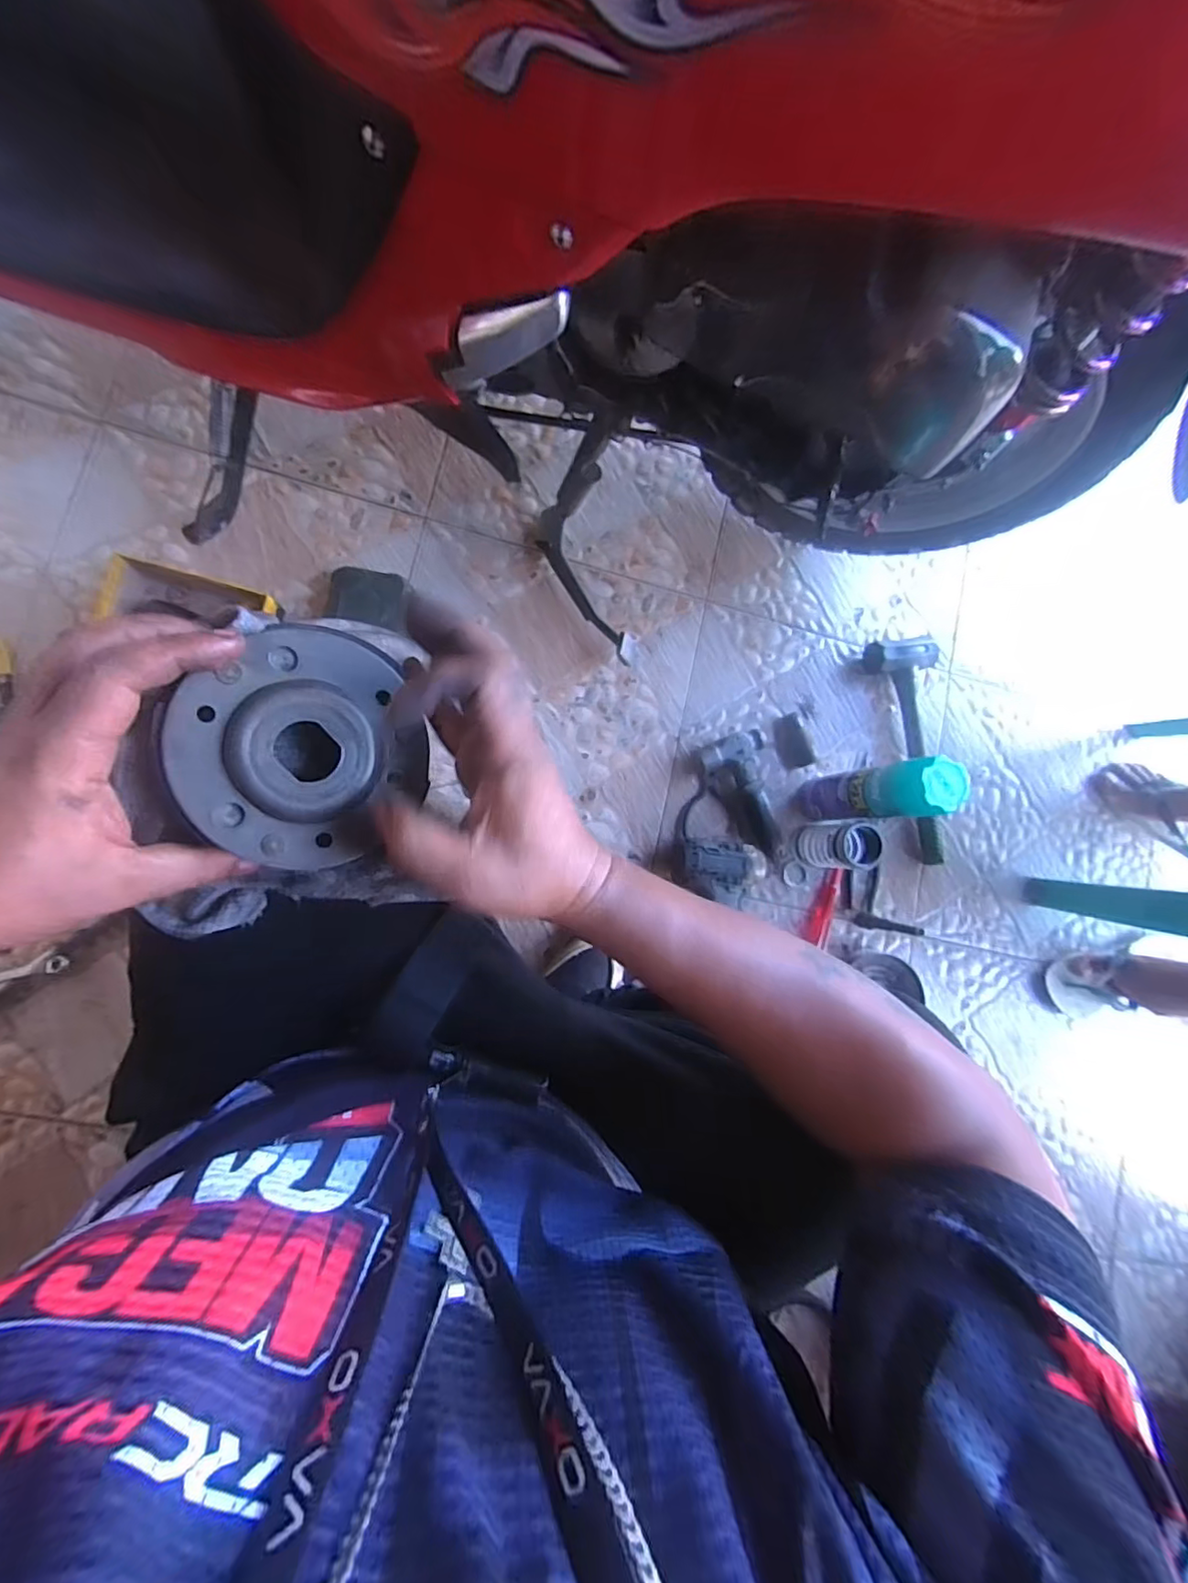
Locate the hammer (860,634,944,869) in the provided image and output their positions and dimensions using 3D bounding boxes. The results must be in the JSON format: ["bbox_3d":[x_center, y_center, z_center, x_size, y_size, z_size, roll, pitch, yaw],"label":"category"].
[{"bbox_3d":[0.470,-0.057,0.870,0.088,0.049,0.338,-7,86,-9],"label":"hammer"}]

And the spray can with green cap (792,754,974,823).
[{"bbox_3d":[0.341,0.002,0.737,0.061,0.271,0.064,1,85,-9],"label":"spray can with green cap"}]

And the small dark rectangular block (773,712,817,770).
[{"bbox_3d":[0.286,-0.071,0.840,0.042,0.028,0.079,-20,88,-10],"label":"small dark rectangular block"}]

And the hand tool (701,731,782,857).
[{"bbox_3d":[0.217,0.006,0.815,0.105,0.040,0.173,-21,89,-10],"label":"hand tool"}]

